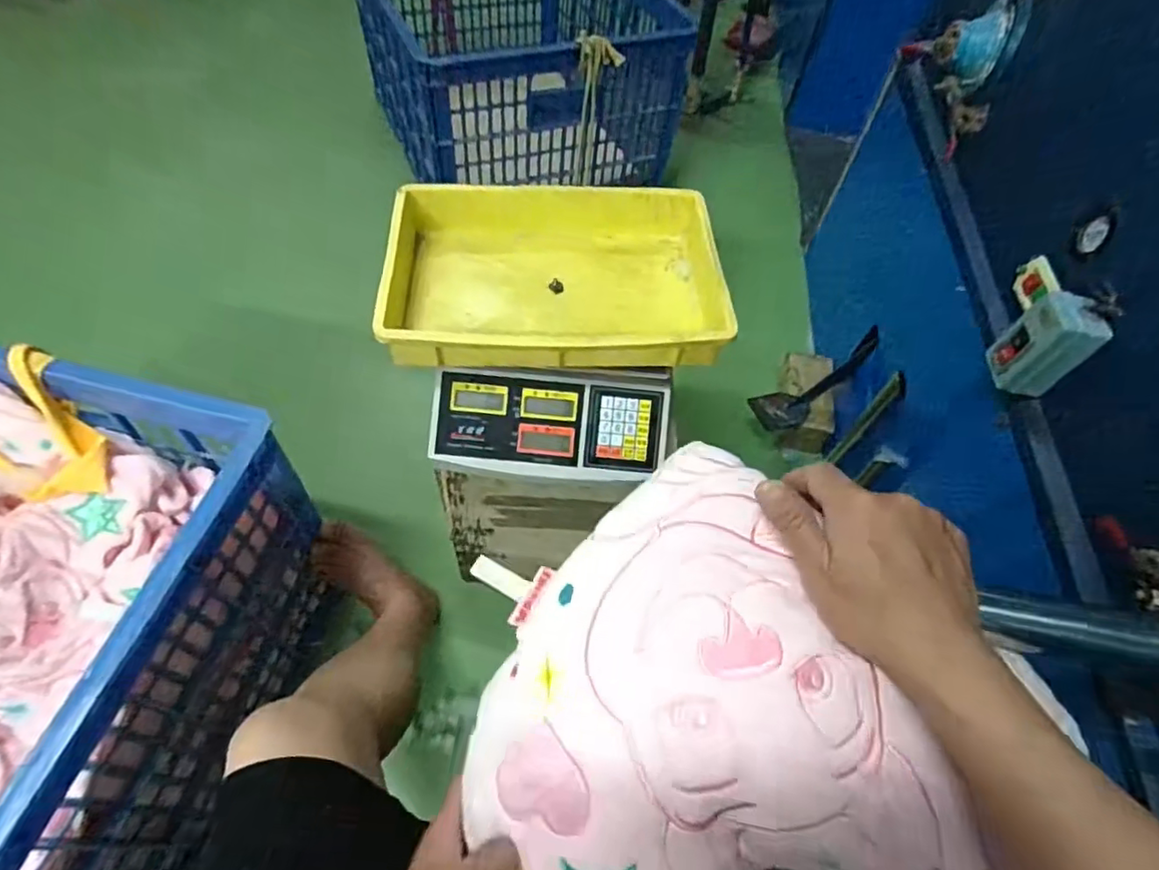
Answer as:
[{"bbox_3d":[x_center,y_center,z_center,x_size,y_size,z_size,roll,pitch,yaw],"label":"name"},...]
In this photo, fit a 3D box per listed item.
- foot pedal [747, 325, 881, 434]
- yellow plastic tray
[{"bbox_3d":[0.445,-0.098,1.102,0.062,0.251,0.071,16,44,-45],"label":"foot pedal"},{"bbox_3d":[-0.043,-0.182,0.676,0.320,0.065,0.254,0,56,-5],"label":"yellow plastic tray"}]

